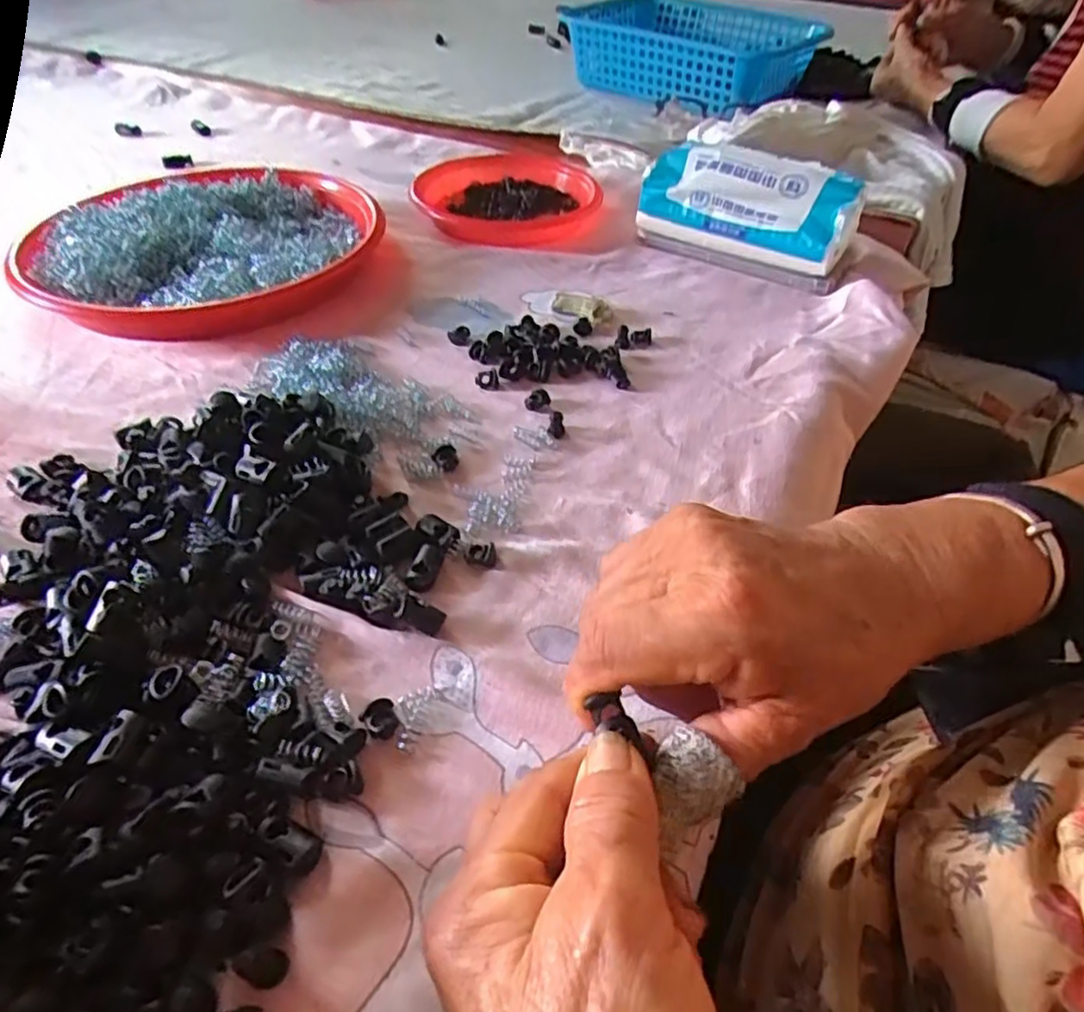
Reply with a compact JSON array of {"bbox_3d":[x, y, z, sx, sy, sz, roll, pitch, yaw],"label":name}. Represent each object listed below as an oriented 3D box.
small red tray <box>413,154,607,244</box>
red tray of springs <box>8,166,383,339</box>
[{"bbox_3d":[-0.031,-0.286,0.626,0.160,0.033,0.183,-2,44,-3],"label":"small red tray"},{"bbox_3d":[-0.249,-0.202,0.518,0.242,0.033,0.229,-10,45,-12],"label":"red tray of springs"}]

